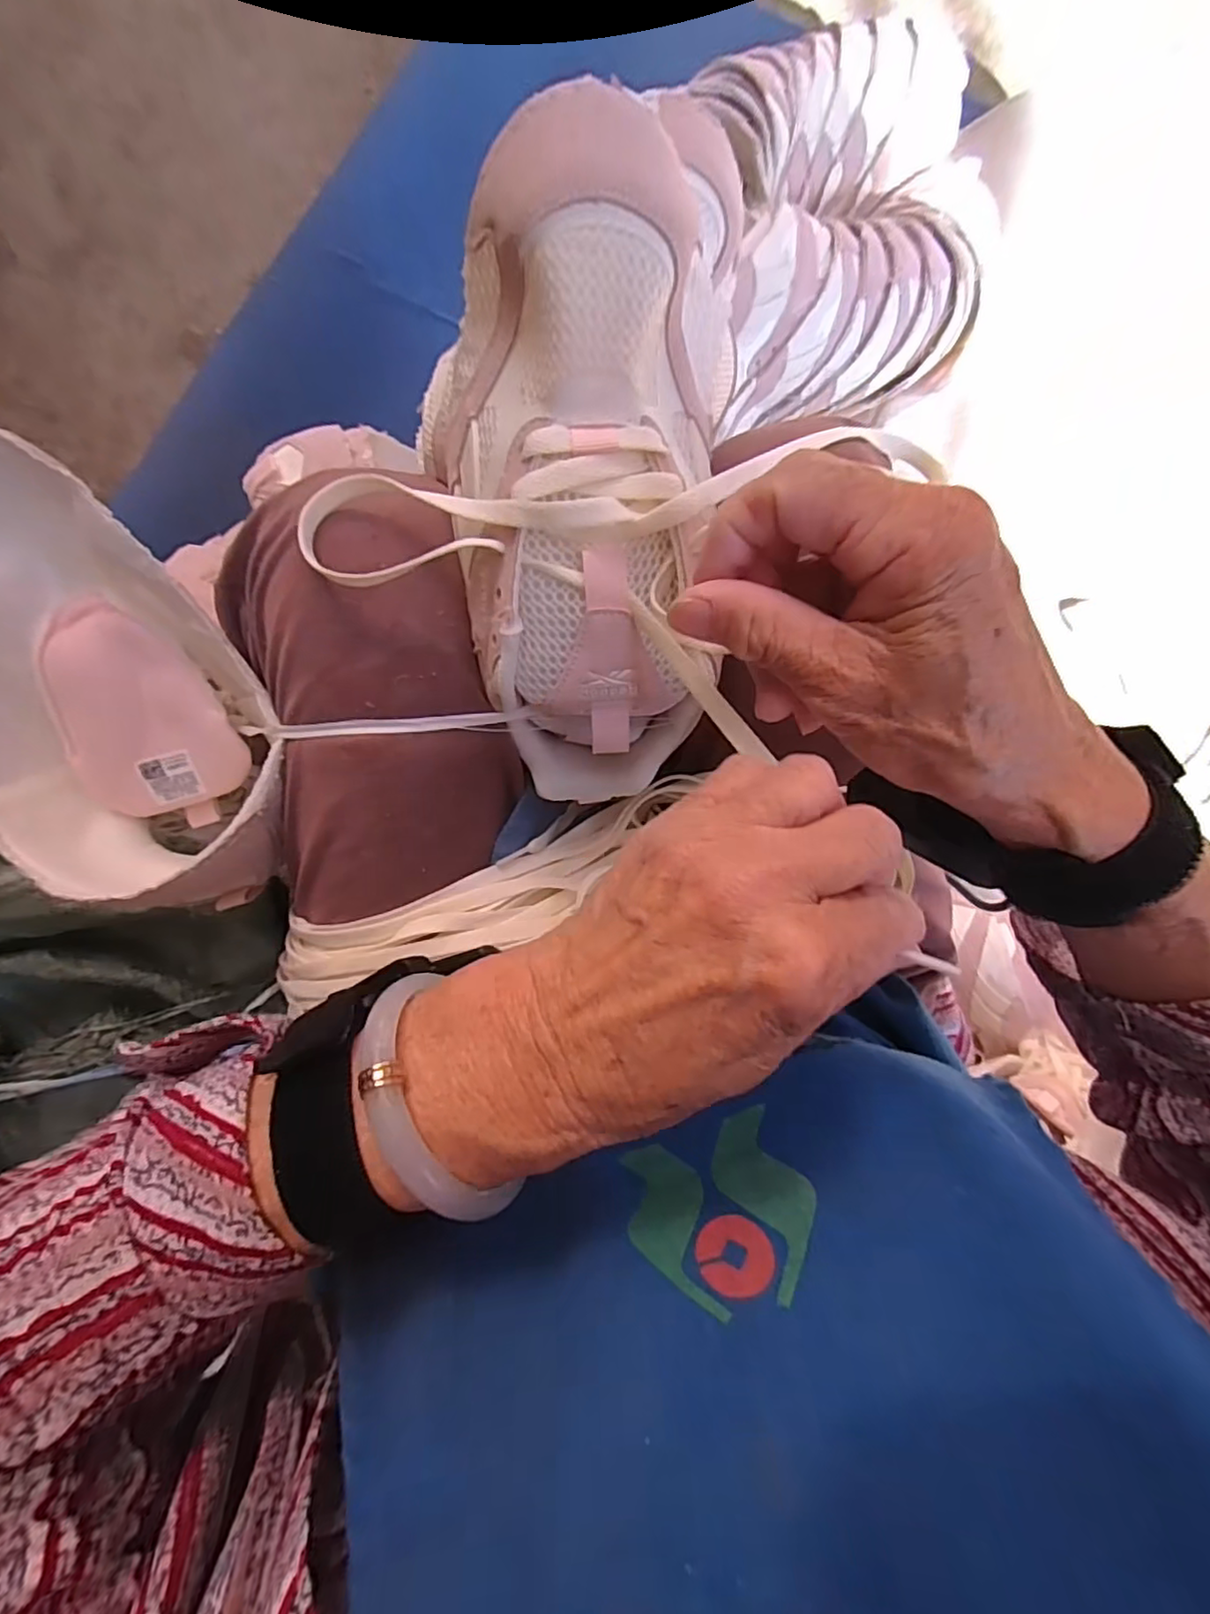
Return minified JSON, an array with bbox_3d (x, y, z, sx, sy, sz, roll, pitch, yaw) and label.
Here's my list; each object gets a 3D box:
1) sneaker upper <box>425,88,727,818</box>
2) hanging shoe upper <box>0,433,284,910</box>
[{"bbox_3d":[-0.005,-0.099,0.224,0.105,0.074,0.228,-3,118,-2],"label":"sneaker upper"},{"bbox_3d":[-0.239,-0.050,0.295,0.140,0.068,0.215,-33,96,1],"label":"hanging shoe upper"}]

